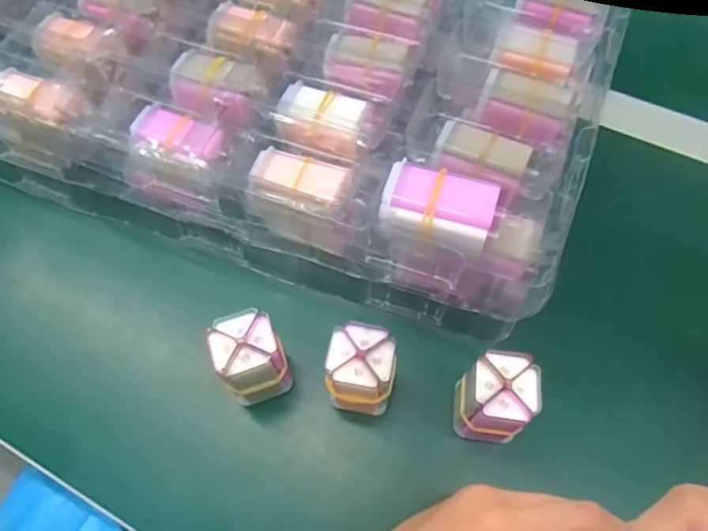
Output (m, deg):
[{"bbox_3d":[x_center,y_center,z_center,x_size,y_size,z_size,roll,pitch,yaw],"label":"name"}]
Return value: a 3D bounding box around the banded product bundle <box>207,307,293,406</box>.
[{"bbox_3d":[-0.057,0.055,0.302,0.035,0.060,0.035,-23,64,-12],"label":"banded product bundle"}]

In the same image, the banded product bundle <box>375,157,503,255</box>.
[{"bbox_3d":[0.043,-0.026,0.274,0.054,0.033,0.033,18,63,10],"label":"banded product bundle"}]

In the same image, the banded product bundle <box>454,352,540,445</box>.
[{"bbox_3d":[0.075,0.075,0.286,0.039,0.055,0.041,6,62,4],"label":"banded product bundle"}]

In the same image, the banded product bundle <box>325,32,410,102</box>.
[{"bbox_3d":[0.008,-0.138,0.360,0.055,0.018,0.039,21,64,11],"label":"banded product bundle"}]

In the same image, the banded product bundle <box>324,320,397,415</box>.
[{"bbox_3d":[0.005,0.063,0.299,0.035,0.059,0.040,11,62,6],"label":"banded product bundle"}]

